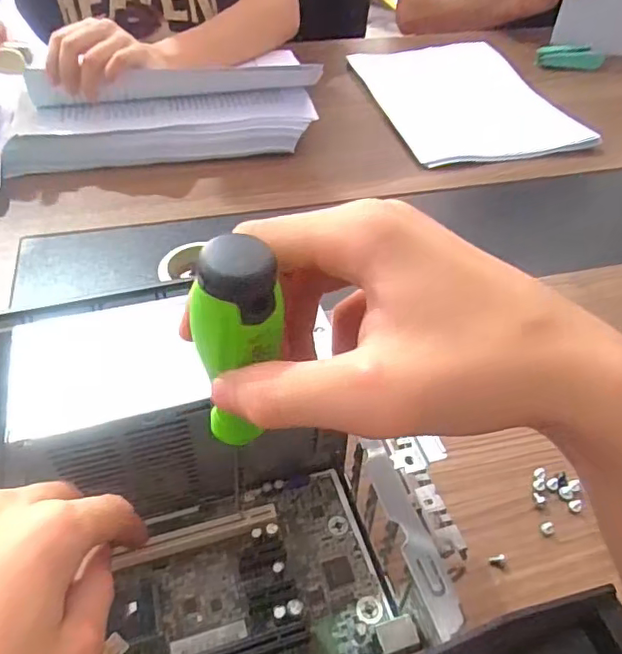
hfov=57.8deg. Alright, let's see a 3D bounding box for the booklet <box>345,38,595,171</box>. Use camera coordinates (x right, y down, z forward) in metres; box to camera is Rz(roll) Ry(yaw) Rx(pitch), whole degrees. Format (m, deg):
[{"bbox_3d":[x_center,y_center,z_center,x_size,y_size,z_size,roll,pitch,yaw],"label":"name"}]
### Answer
[{"bbox_3d":[0.191,-0.304,0.738,0.216,0.015,0.313,-10,46,-11],"label":"booklet"}]

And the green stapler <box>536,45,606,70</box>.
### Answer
[{"bbox_3d":[0.401,-0.415,0.867,0.102,0.029,0.032,8,45,6],"label":"green stapler"}]

